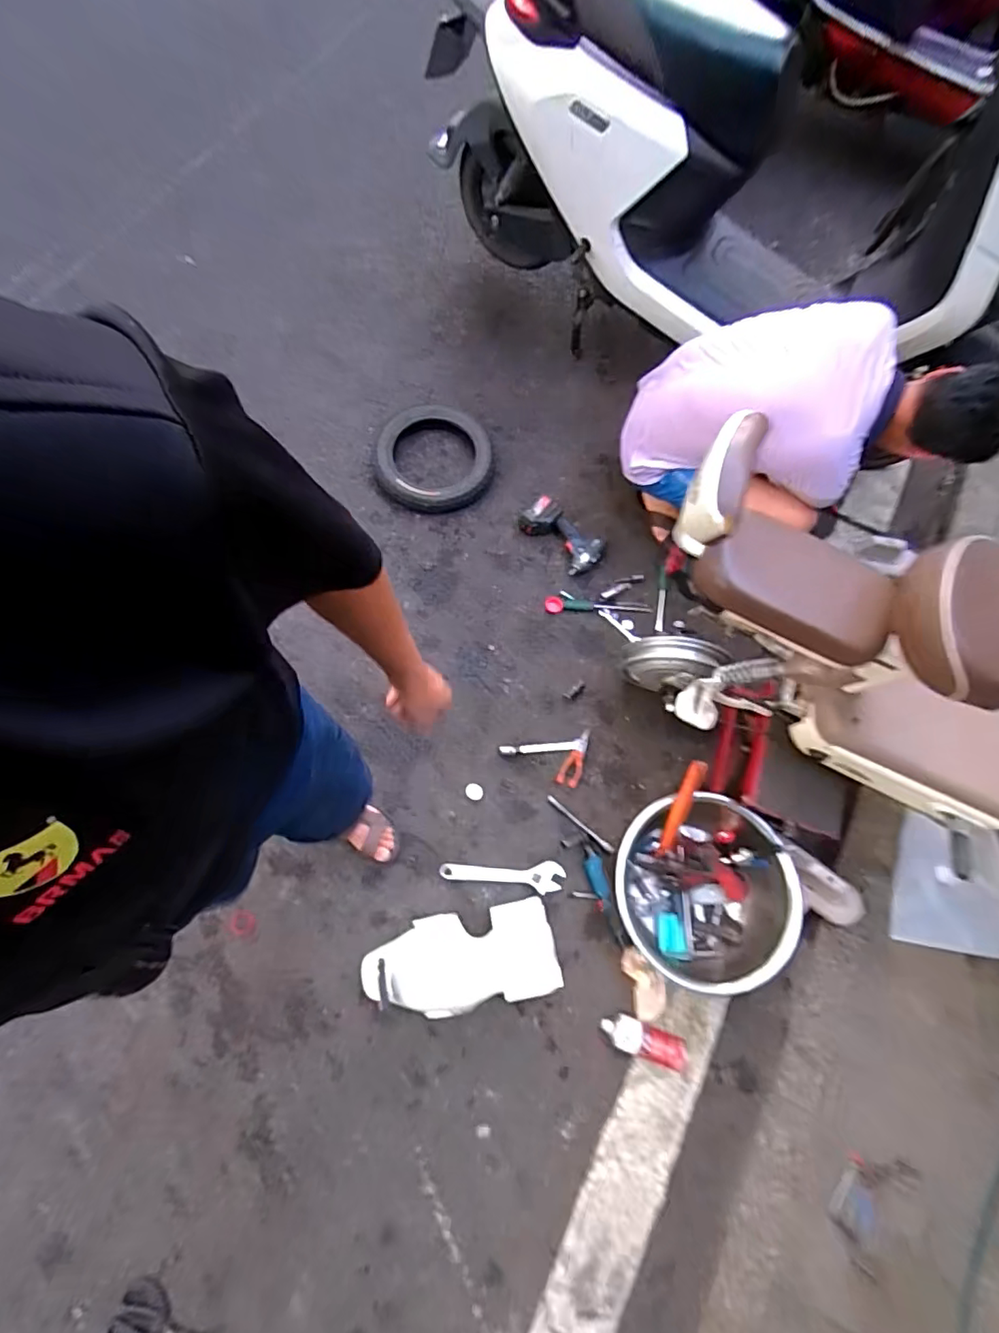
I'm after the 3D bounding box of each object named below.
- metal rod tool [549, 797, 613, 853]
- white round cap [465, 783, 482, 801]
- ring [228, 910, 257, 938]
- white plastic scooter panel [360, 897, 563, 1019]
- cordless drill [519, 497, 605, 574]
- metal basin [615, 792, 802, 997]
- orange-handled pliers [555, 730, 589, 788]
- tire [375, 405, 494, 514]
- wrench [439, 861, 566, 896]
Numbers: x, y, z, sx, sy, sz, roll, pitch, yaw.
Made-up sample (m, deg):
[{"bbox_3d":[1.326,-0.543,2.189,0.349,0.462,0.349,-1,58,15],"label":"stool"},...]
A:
[{"bbox_3d":[0.204,0.396,1.363,0.203,0.016,0.018,41,73,8],"label":"metal rod tool"},{"bbox_3d":[-0.064,0.318,1.371,0.046,0.006,0.036,29,71,4],"label":"white round cap"},{"bbox_3d":[-0.595,0.597,1.251,0.059,0.004,0.057,2,72,-5],"label":"ring"},{"bbox_3d":[-0.093,0.659,1.201,0.427,0.120,0.187,-10,73,-9],"label":"white plastic scooter panel"},{"bbox_3d":[0.181,-0.377,1.564,0.242,0.077,0.113,44,73,9],"label":"cordless drill"},{"bbox_3d":[0.477,0.515,1.264,0.376,0.132,0.393,2,72,-5],"label":"metal basin"},{"bbox_3d":[0.203,0.243,1.418,0.058,0.010,0.154,29,71,4],"label":"orange-handled pliers"},{"bbox_3d":[-0.193,-0.618,1.619,0.336,0.089,0.326,2,72,-5],"label":"tire"},{"bbox_3d":[0.008,0.516,1.317,0.298,0.011,0.070,1,72,-6],"label":"wrench"}]

